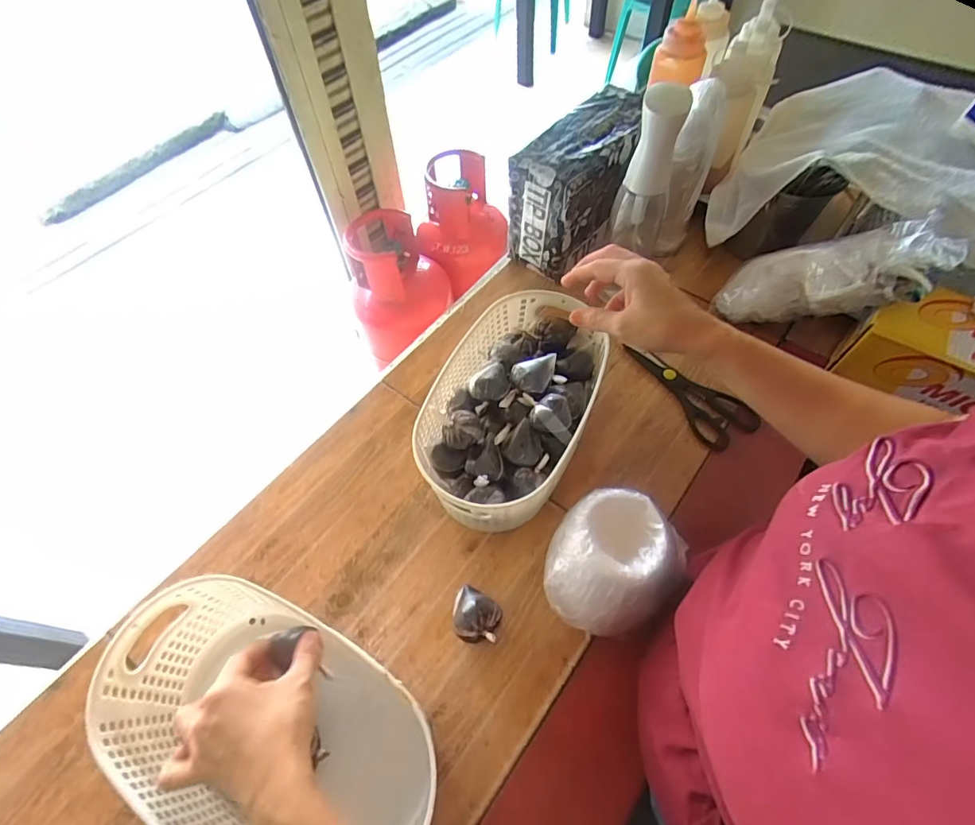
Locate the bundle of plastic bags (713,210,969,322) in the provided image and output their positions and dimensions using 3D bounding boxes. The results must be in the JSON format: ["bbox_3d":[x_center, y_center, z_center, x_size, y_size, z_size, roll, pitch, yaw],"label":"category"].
[{"bbox_3d":[0.414,-0.166,0.605,0.242,0.073,0.070,-5,48,46],"label":"bundle of plastic bags"}]

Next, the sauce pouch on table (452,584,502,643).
[{"bbox_3d":[-0.010,0.200,0.489,0.047,0.040,0.052,3,59,4],"label":"sauce pouch on table"}]

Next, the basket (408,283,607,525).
[{"bbox_3d":[0.031,-0.002,0.572,0.158,0.111,0.276,19,61,12],"label":"basket"}]

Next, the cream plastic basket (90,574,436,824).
[{"bbox_3d":[-0.177,0.259,0.413,0.271,0.119,0.152,28,63,17],"label":"cream plastic basket"}]

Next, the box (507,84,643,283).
[{"bbox_3d":[0.138,-0.331,0.718,0.103,0.156,0.223,33,65,19],"label":"box"}]

